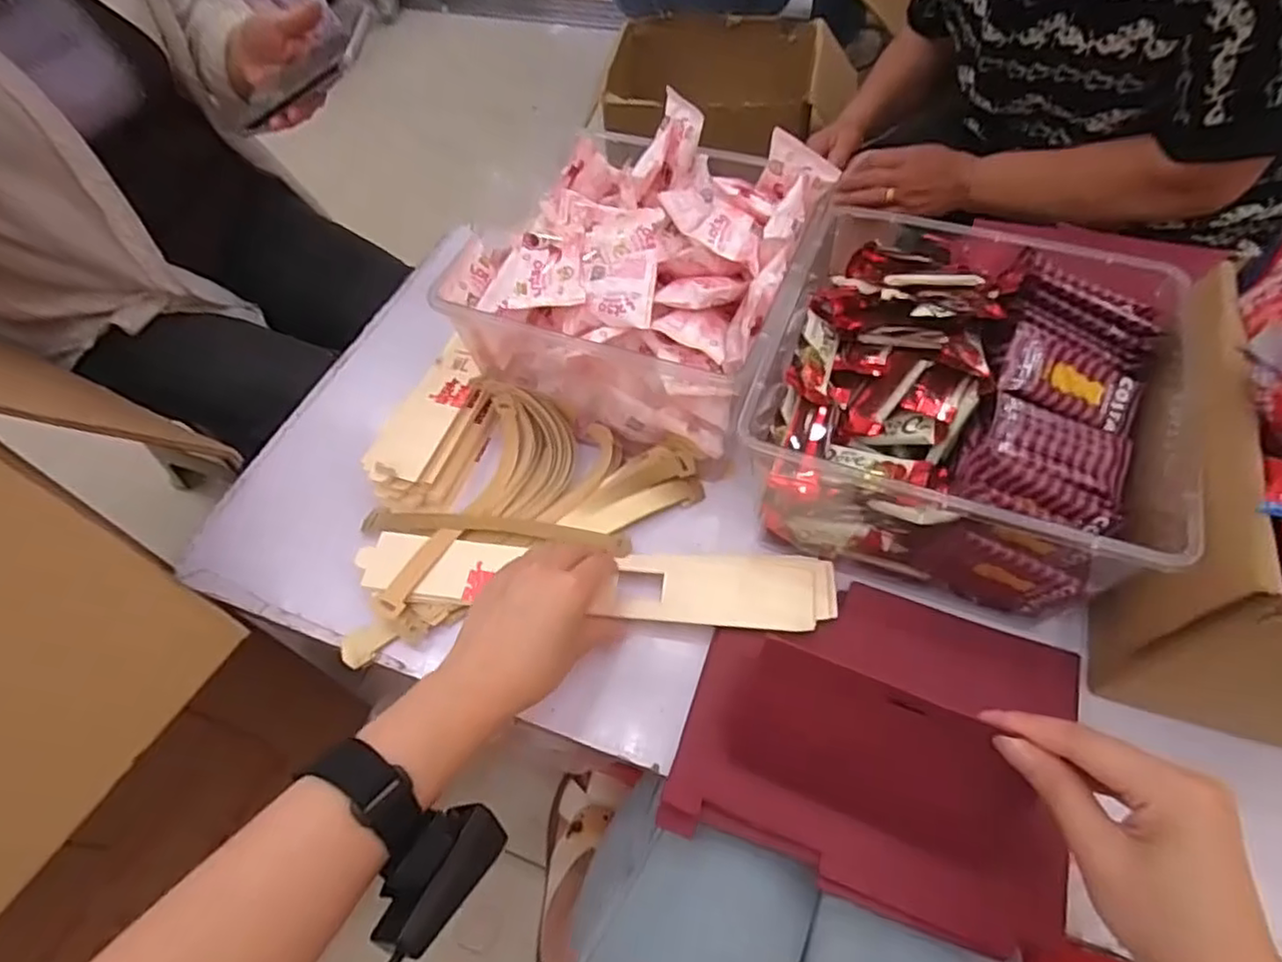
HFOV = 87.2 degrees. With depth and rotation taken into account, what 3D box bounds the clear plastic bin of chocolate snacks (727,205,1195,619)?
[{"bbox_3d":[0.221,-0.050,0.490,0.251,0.129,0.231,17,59,15],"label":"clear plastic bin of chocolate snacks"}]

